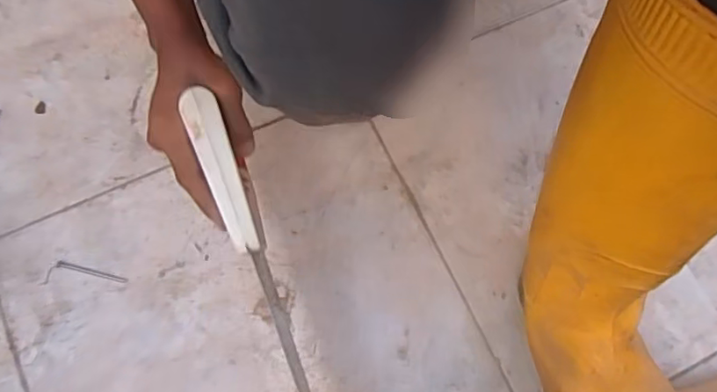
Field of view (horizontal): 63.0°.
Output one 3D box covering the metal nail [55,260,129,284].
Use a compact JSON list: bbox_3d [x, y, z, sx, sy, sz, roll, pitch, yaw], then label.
[{"bbox_3d":[-0.256,0.073,0.561,0.068,0.004,0.006,13,74,2],"label":"metal nail"}]

